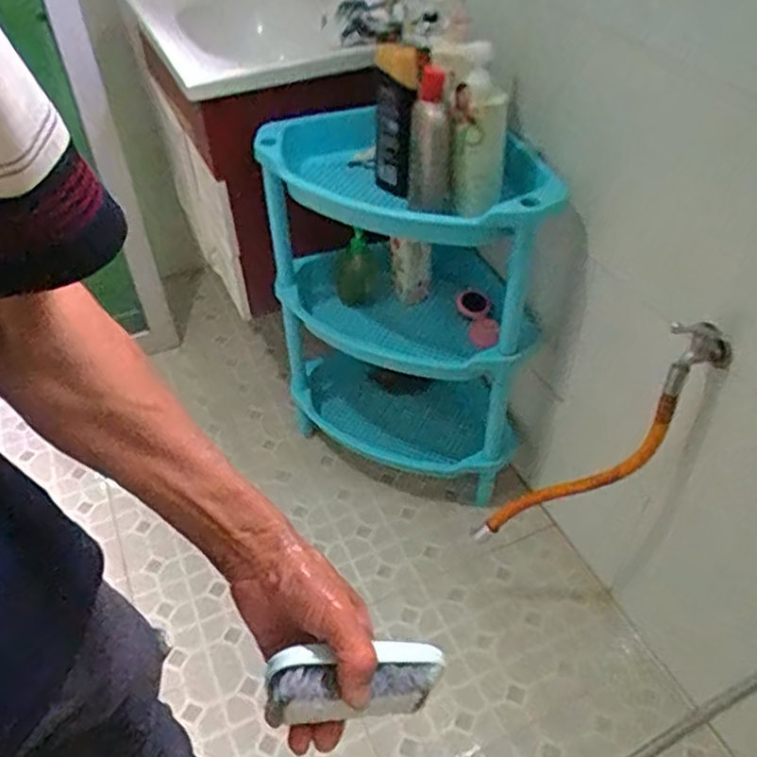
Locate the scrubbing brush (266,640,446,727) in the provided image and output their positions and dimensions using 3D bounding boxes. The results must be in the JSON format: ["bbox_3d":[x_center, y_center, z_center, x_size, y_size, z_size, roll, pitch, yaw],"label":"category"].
[{"bbox_3d":[-0.015,0.201,0.455,0.114,0.045,0.037,4,42,-14],"label":"scrubbing brush"}]

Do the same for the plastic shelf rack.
[{"bbox_3d":[0.033,-0.120,1.247,0.464,0.641,0.249,19,45,21],"label":"plastic shelf rack"}]

